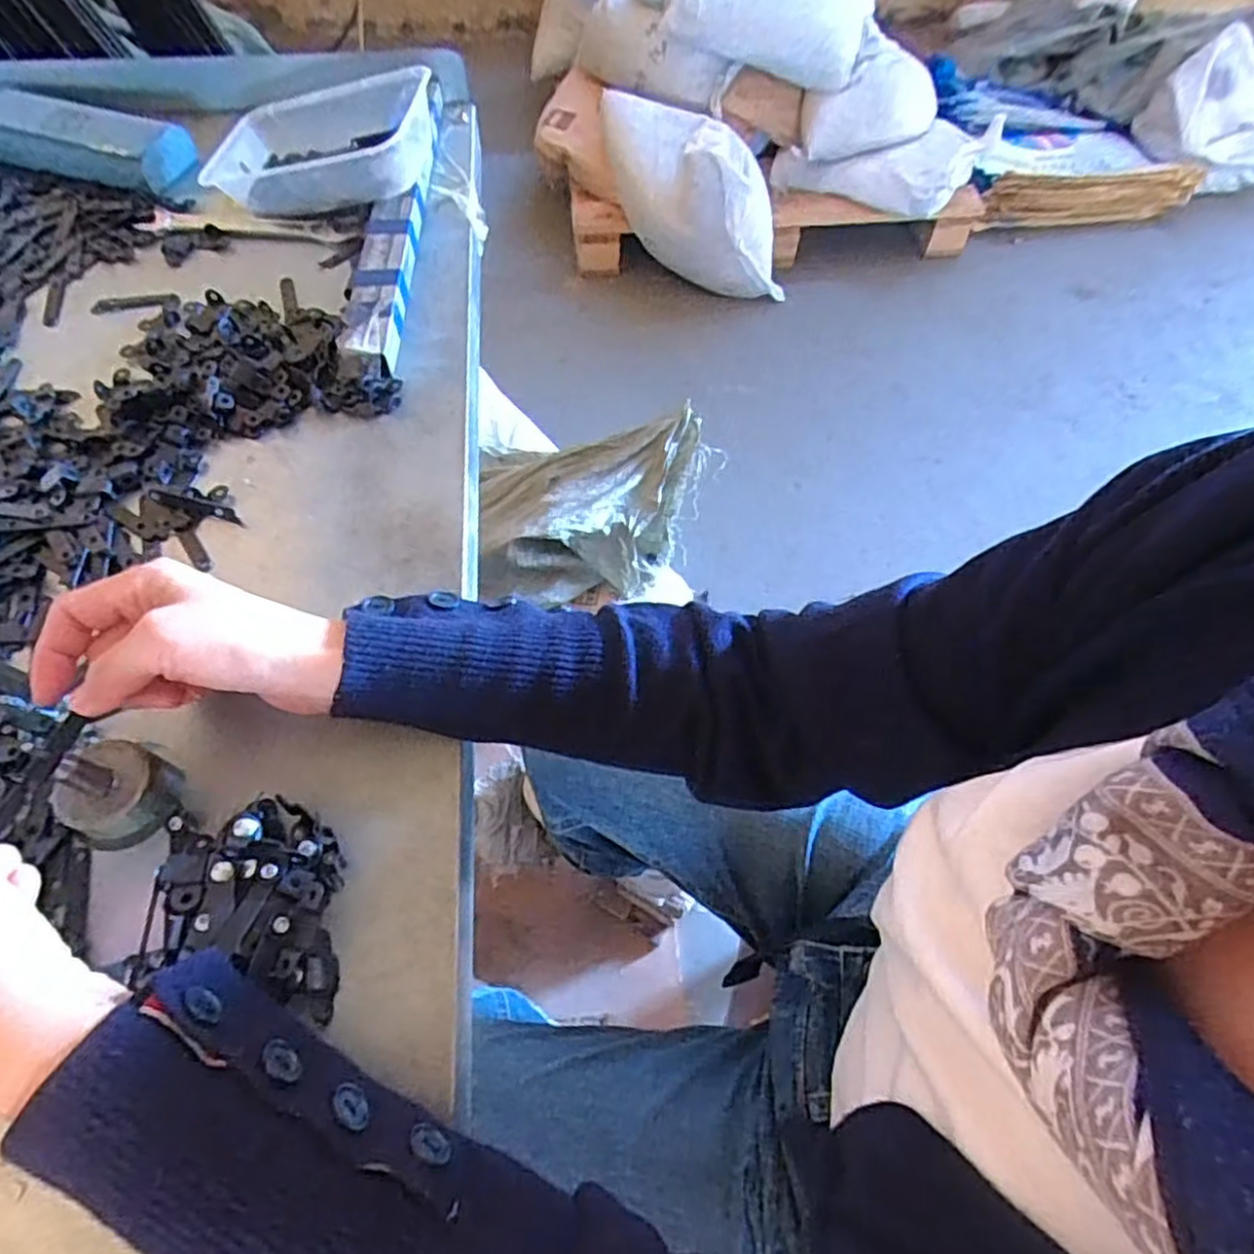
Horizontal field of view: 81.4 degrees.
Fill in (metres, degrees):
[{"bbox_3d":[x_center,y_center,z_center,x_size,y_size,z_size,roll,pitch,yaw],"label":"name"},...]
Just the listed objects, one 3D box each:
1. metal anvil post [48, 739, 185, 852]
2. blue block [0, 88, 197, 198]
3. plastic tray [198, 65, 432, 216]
[{"bbox_3d":[-0.221,0.069,0.311,0.043,0.039,0.043,1,60,-2],"label":"metal anvil post"},{"bbox_3d":[-0.425,-0.378,0.560,0.180,0.026,0.057,16,61,6],"label":"blue block"},{"bbox_3d":[-0.218,-0.357,0.538,0.159,0.061,0.128,6,71,10],"label":"plastic tray"}]

